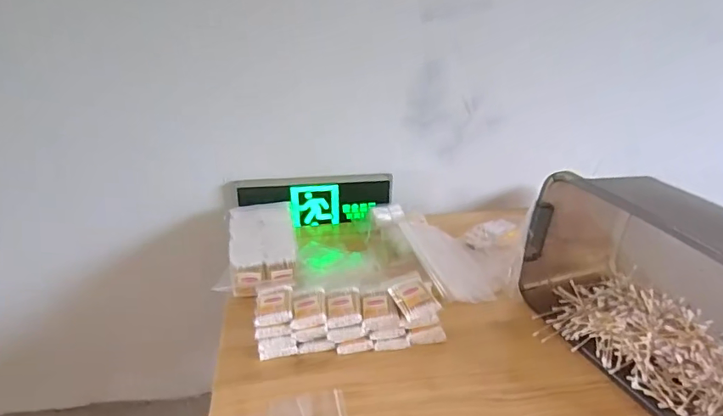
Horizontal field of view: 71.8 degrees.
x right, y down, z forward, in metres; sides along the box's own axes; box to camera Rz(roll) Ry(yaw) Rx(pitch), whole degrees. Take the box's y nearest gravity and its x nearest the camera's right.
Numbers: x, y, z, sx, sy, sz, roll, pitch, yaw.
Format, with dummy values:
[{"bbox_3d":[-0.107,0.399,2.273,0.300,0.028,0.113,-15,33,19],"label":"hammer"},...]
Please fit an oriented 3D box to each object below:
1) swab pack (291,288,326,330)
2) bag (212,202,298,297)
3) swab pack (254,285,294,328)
[{"bbox_3d":[-0.082,0.157,0.786,0.050,0.021,0.067,-3,29,-3],"label":"swab pack"},{"bbox_3d":[-0.191,0.068,0.954,0.130,0.058,0.237,-6,30,-9],"label":"bag"},{"bbox_3d":[-0.140,0.147,0.797,0.057,0.026,0.086,-4,29,-6],"label":"swab pack"}]

